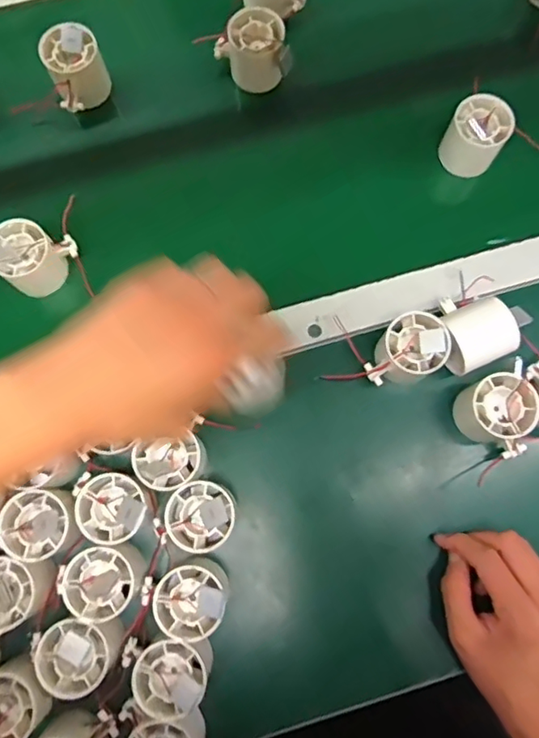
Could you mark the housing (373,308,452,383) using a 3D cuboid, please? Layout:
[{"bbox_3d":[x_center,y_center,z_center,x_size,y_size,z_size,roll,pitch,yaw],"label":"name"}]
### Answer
[{"bbox_3d":[0.123,-0.017,0.481,0.054,0.052,0.052,0,77,-1],"label":"housing"}]

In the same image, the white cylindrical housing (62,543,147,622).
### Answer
[{"bbox_3d":[-0.131,0.170,0.444,0.054,0.047,0.053,0,77,-1],"label":"white cylindrical housing"}]

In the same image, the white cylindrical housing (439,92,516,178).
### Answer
[{"bbox_3d":[0.197,-0.224,0.530,0.057,0.053,0.051,32,79,6],"label":"white cylindrical housing"}]

